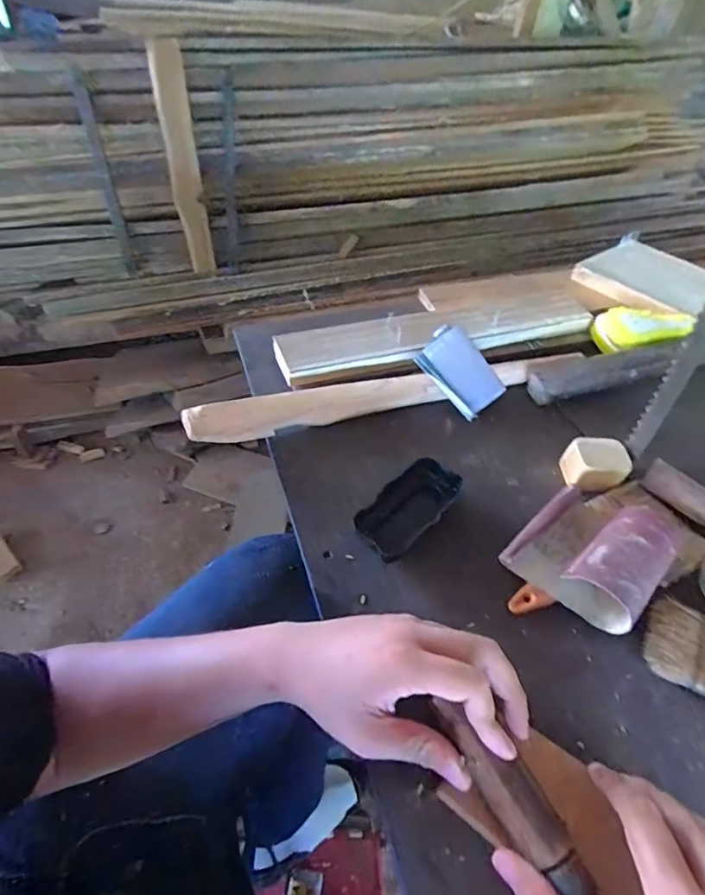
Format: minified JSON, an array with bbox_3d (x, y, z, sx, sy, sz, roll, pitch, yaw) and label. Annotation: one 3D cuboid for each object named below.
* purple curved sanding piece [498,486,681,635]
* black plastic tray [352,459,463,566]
[{"bbox_3d":[0.198,0.077,0.403,0.102,0.037,0.120,35,55,25],"label":"purple curved sanding piece"},{"bbox_3d":[0.049,0.050,0.431,0.051,0.017,0.099,36,55,25],"label":"black plastic tray"}]

